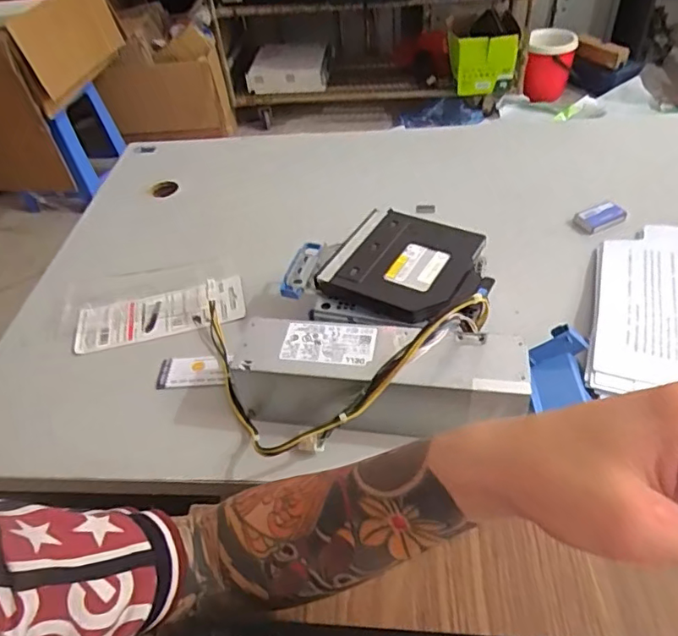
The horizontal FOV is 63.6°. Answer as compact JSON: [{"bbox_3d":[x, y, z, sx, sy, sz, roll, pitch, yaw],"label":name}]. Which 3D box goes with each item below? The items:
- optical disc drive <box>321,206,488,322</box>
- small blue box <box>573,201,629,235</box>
[{"bbox_3d":[0.066,-0.054,0.546,0.139,0.015,0.133,26,54,28],"label":"optical disc drive"},{"bbox_3d":[0.308,-0.118,0.642,0.059,0.011,0.033,-22,47,-14],"label":"small blue box"}]

